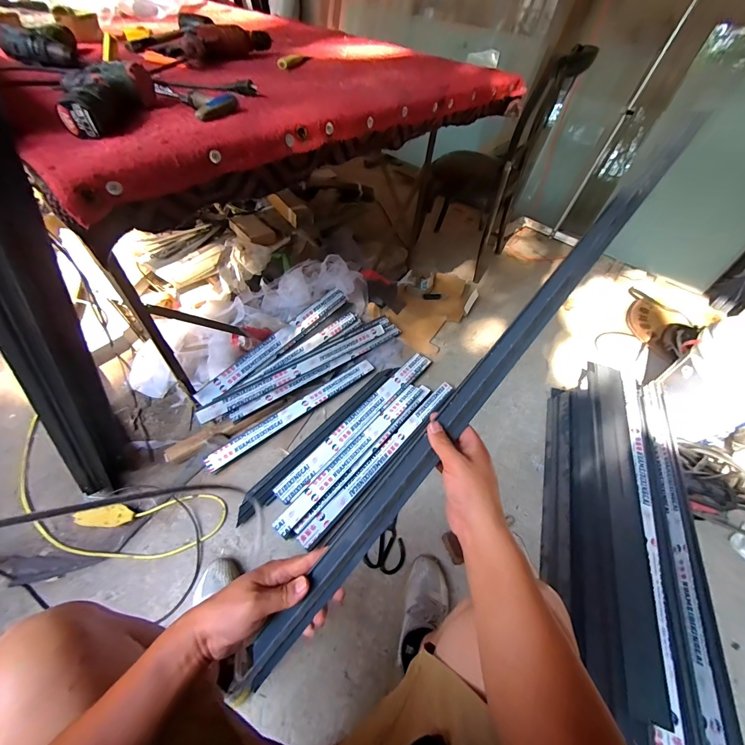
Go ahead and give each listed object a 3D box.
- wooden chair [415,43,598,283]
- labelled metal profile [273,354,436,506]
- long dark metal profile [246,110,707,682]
[{"bbox_3d":[0.508,-0.879,1.474,0.384,0.802,0.445,31,56,17],"label":"wooden chair"},{"bbox_3d":[-0.029,0.158,1.124,0.070,0.034,0.706,36,57,20],"label":"labelled metal profile"},{"bbox_3d":[0.203,-0.034,0.489,0.049,0.016,1.047,38,80,21],"label":"long dark metal profile"}]

